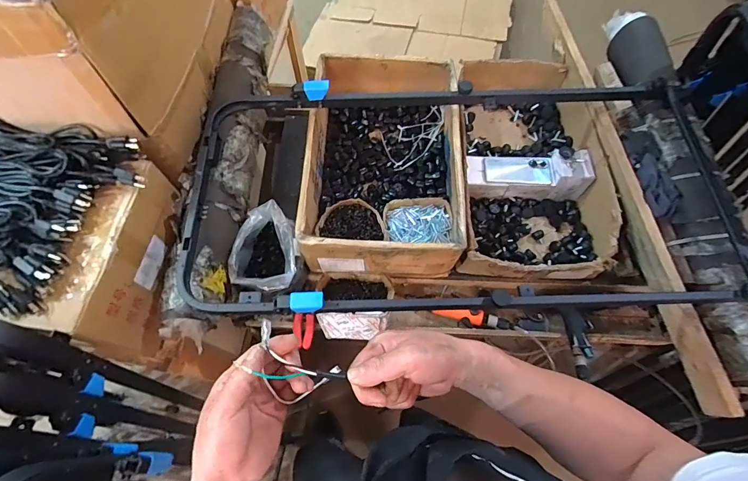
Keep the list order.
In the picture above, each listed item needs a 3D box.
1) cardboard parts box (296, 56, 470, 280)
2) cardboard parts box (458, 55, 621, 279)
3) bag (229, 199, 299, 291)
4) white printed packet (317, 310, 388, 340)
[{"bbox_3d":[0.028,-0.190,0.931,0.351,0.167,0.527,1,67,1],"label":"cardboard parts box"},{"bbox_3d":[0.383,-0.194,0.974,0.330,0.170,0.625,3,67,2],"label":"cardboard parts box"},{"bbox_3d":[-0.230,0.024,0.846,0.133,0.128,0.179,2,67,1],"label":"bag"},{"bbox_3d":[-0.047,0.180,0.819,0.144,0.081,0.010,3,33,1],"label":"white printed packet"}]

